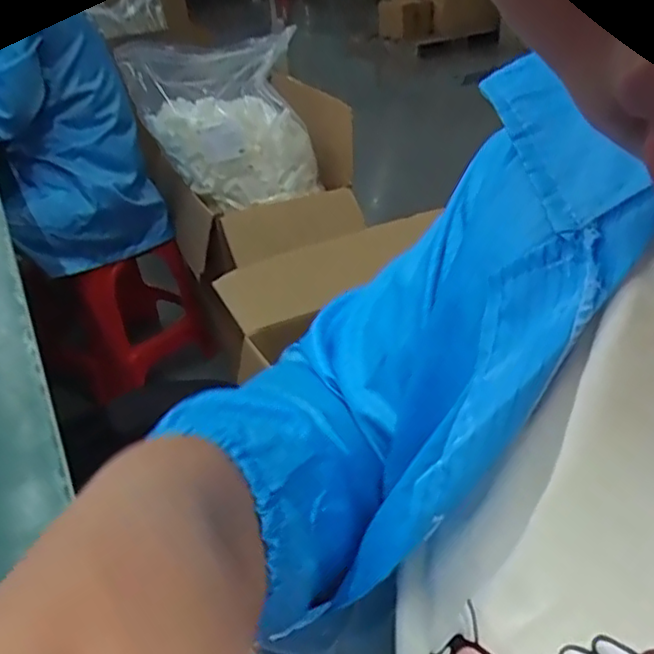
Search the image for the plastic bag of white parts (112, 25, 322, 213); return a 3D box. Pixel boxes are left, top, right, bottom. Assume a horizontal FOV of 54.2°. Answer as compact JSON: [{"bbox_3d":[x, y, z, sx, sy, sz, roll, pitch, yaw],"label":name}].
[{"bbox_3d":[-0.223,-0.430,1.387,0.360,0.343,0.166,-13,32,-11],"label":"plastic bag of white parts"}]

